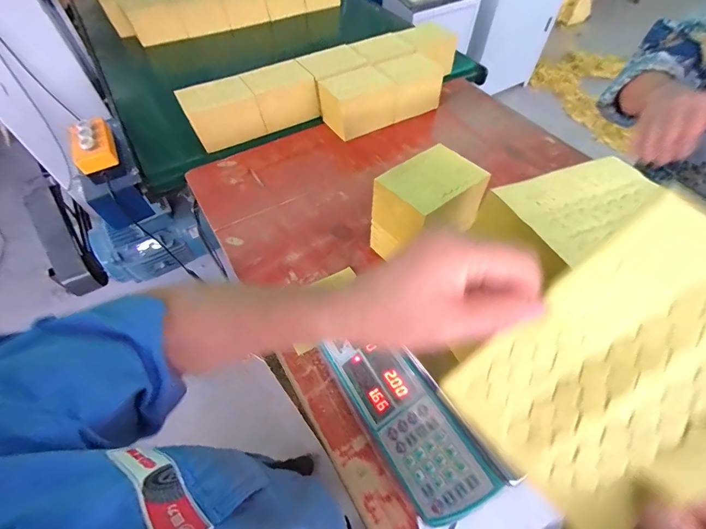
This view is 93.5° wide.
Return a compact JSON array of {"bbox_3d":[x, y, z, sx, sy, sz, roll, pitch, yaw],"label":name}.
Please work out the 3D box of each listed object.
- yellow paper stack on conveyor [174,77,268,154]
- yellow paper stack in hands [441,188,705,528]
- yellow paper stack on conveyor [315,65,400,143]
[{"bbox_3d":[-0.333,-0.381,0.849,0.166,0.125,0.110,-29,60,-19],"label":"yellow paper stack on conveyor"},{"bbox_3d":[0.144,0.061,0.173,0.115,0.158,0.007,45,20,15],"label":"yellow paper stack in hands"},{"bbox_3d":[0.015,-0.427,0.896,0.193,0.128,0.129,-26,59,-17],"label":"yellow paper stack on conveyor"}]

